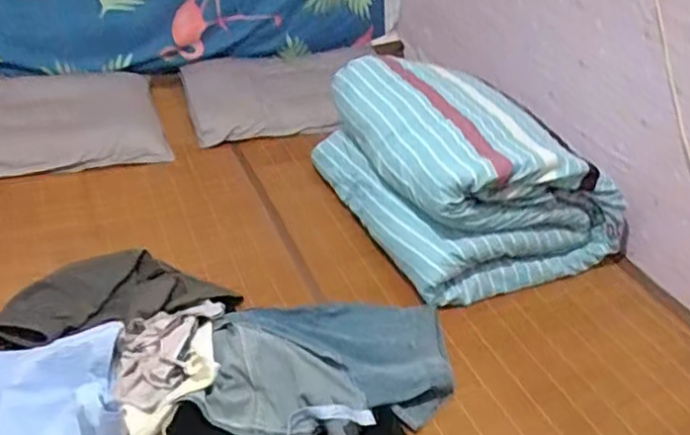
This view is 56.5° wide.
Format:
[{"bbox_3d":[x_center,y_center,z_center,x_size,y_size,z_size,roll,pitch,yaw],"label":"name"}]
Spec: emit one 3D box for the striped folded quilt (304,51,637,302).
[{"bbox_3d":[0.282,-0.132,1.594,0.510,0.306,0.643,-12,39,-21],"label":"striped folded quilt"}]

